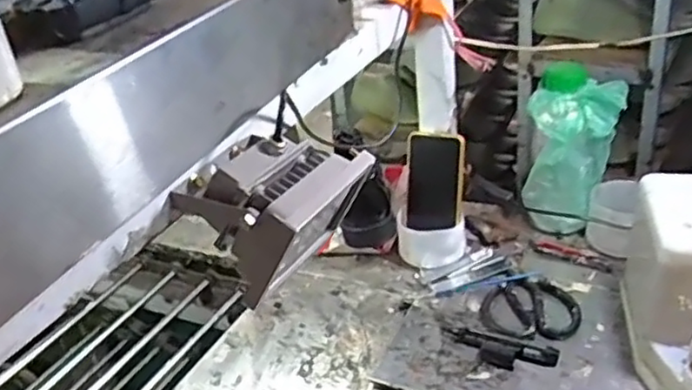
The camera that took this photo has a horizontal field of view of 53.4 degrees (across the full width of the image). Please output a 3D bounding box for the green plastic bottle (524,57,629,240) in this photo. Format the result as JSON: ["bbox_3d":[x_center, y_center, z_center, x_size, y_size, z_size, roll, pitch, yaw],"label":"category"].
[{"bbox_3d":[0.295,-0.054,0.893,0.108,0.219,0.074,7,31,24],"label":"green plastic bottle"}]

